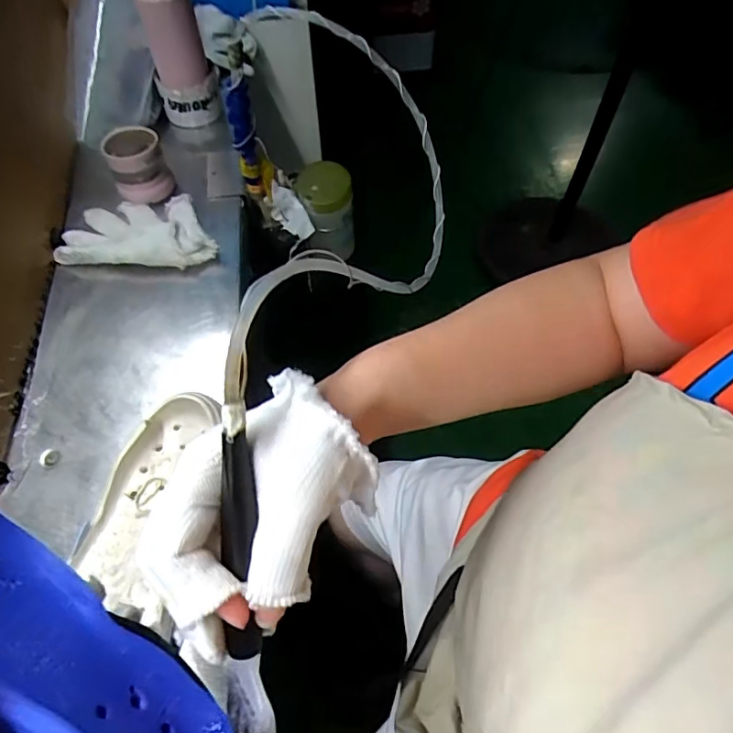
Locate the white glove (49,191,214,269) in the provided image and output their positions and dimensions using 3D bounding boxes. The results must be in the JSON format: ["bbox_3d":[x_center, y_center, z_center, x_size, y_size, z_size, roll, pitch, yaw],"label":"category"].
[{"bbox_3d":[-0.264,-0.159,0.629,0.180,0.030,0.102,3,60,2],"label":"white glove"}]

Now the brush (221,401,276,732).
[{"bbox_3d":[-0.054,0.095,0.224,0.023,0.021,0.162,-2,96,3],"label":"brush"}]

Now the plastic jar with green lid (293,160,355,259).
[{"bbox_3d":[-0.059,-0.224,0.775,0.076,0.127,0.069,-15,61,-8],"label":"plastic jar with green lid"}]

